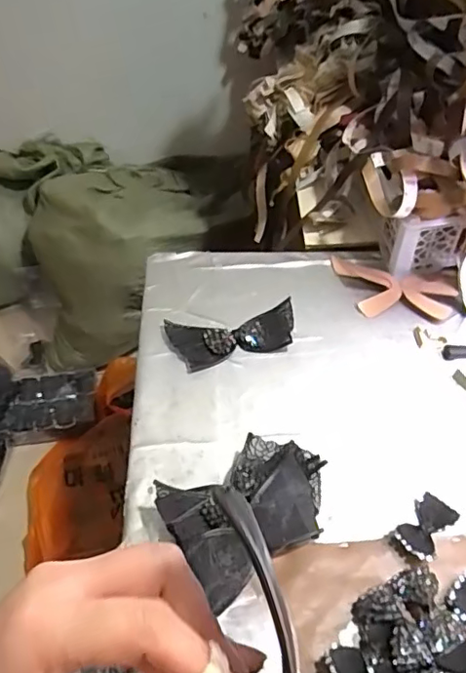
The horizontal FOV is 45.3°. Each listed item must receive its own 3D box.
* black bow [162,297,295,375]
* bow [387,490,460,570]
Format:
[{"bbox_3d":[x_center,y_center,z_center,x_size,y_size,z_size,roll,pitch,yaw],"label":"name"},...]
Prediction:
[{"bbox_3d":[0.003,-0.003,0.872,0.199,0.021,0.089,-13,51,-13],"label":"black bow"},{"bbox_3d":[0.232,0.235,0.681,0.050,0.018,0.087,37,58,26],"label":"bow"}]

